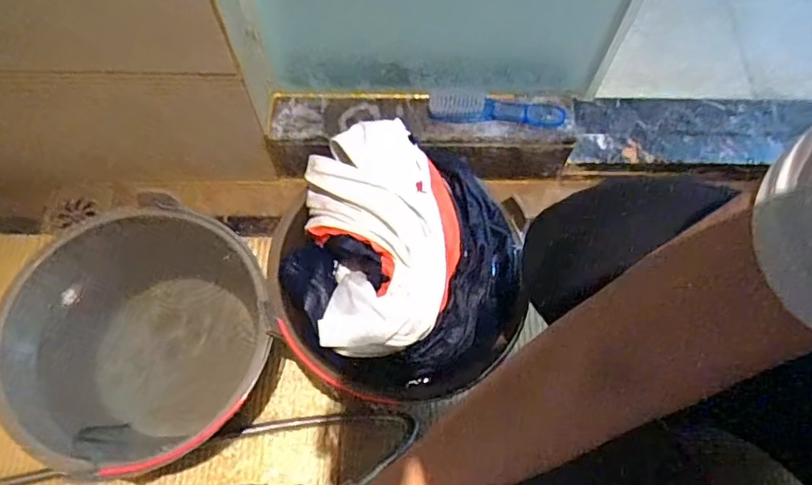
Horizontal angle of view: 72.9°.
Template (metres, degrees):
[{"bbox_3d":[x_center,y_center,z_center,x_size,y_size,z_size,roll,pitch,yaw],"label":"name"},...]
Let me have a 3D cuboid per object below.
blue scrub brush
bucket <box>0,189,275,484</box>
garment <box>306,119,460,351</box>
[{"bbox_3d":[0.127,-0.189,0.765,0.184,0.023,0.049,2,68,-2],"label":"blue scrub brush"},{"bbox_3d":[-0.285,0.120,0.646,0.268,0.202,0.268,1,68,-2],"label":"bucket"},{"bbox_3d":[-0.027,-0.014,0.569,0.150,0.067,0.246,-9,68,-6],"label":"garment"}]

